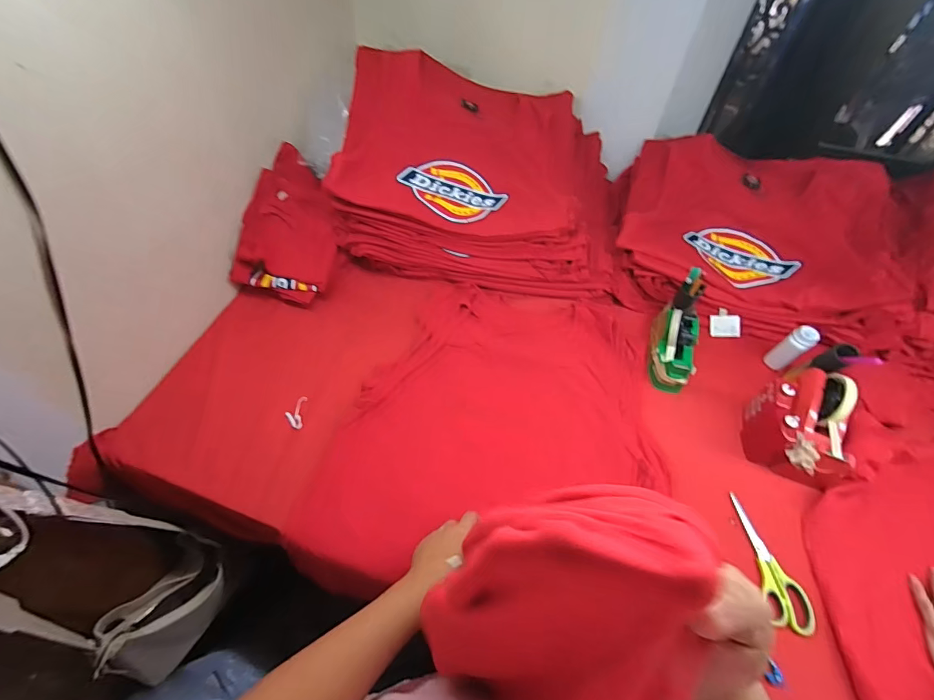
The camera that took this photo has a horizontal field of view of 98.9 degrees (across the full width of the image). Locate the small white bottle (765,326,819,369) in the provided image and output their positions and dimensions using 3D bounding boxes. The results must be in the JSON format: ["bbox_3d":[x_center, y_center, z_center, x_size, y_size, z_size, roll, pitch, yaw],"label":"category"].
[{"bbox_3d":[0.611,-0.004,0.754,0.033,0.102,0.038,-30,63,-17],"label":"small white bottle"}]

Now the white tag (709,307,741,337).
[{"bbox_3d":[0.537,-0.056,0.831,0.055,0.010,0.060,1,78,21],"label":"white tag"}]

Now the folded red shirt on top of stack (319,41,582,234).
[{"bbox_3d":[-0.003,-0.430,0.843,0.512,0.098,0.361,9,83,-9],"label":"folded red shirt on top of stack"}]

